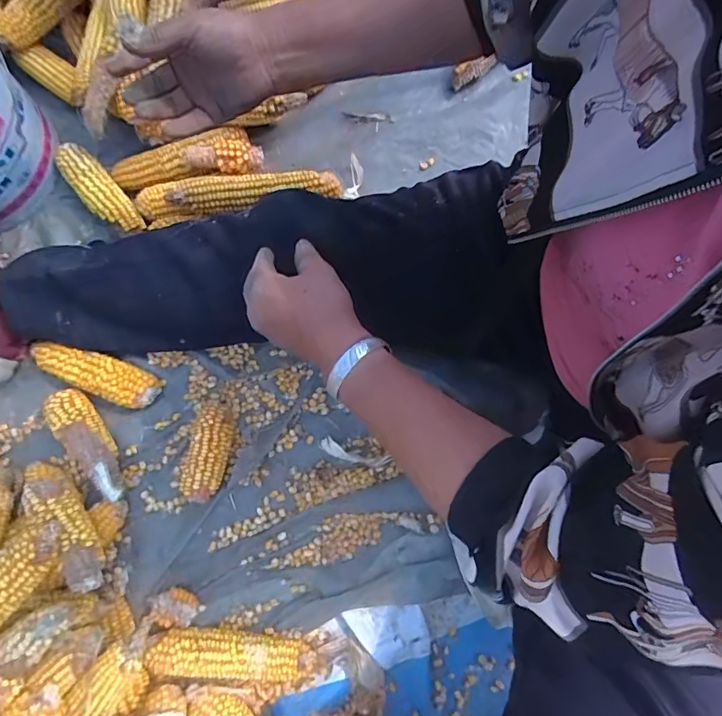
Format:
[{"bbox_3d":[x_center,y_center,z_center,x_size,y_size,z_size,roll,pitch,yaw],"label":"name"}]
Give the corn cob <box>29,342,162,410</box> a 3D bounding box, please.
[{"bbox_3d":[-0.333,0.021,0.612,0.162,0.048,0.050,18,80,4],"label":"corn cob"}]

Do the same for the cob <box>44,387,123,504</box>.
[{"bbox_3d":[-0.326,0.105,0.588,0.052,0.052,0.145,-39,81,-7],"label":"cob"}]

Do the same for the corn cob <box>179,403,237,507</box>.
[{"bbox_3d":[-0.187,0.115,0.593,0.049,0.043,0.116,7,79,2],"label":"corn cob"}]

